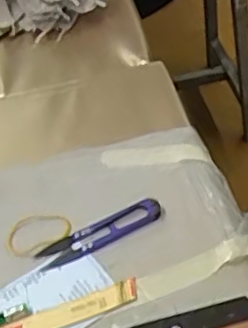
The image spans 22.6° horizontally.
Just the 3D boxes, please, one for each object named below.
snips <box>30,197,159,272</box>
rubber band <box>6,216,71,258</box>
[{"bbox_3d":[-0.018,0.052,0.474,0.098,0.009,0.024,-22,47,-15],"label":"snips"},{"bbox_3d":[-0.068,0.052,0.483,0.051,0.004,0.035,-24,48,-17],"label":"rubber band"}]

